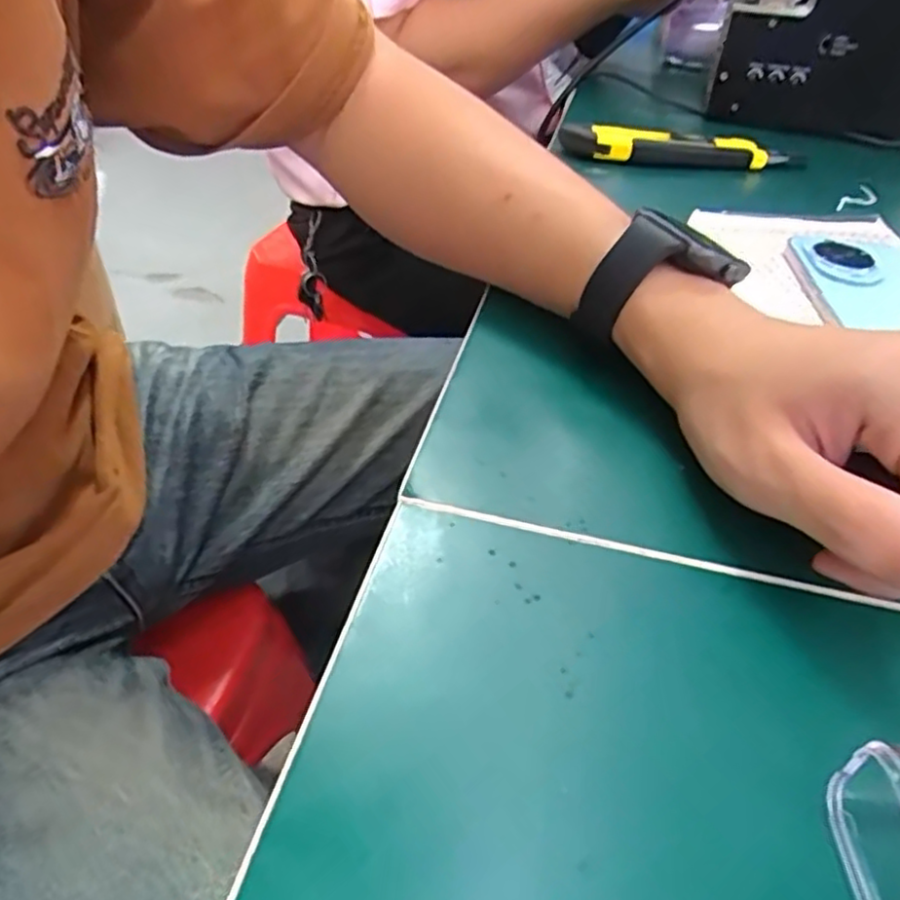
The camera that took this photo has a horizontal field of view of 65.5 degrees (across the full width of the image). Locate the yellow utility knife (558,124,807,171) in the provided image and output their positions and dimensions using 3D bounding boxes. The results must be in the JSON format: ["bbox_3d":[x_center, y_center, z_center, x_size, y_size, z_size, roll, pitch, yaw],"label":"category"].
[{"bbox_3d":[0.168,-0.211,0.489,0.178,0.020,0.038,3,41,-3],"label":"yellow utility knife"}]

